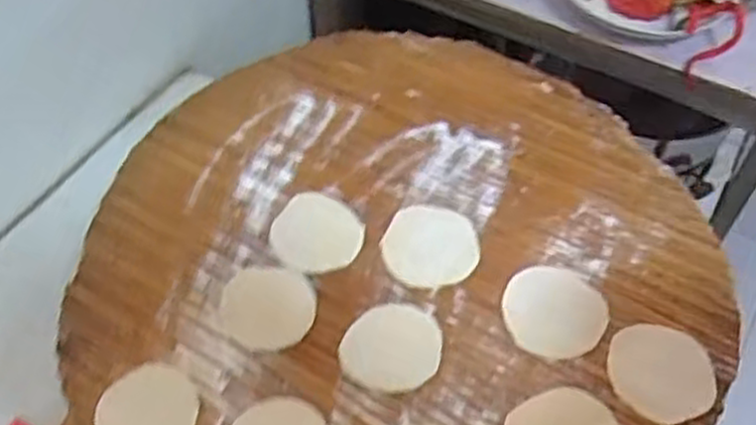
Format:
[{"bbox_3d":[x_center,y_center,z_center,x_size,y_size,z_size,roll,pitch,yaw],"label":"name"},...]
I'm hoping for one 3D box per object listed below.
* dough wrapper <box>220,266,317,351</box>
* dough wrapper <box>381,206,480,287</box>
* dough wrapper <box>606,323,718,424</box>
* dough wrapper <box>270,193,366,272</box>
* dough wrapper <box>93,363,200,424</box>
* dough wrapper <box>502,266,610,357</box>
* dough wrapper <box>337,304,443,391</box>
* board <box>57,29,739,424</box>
[{"bbox_3d":[-0.076,0.065,0.543,0.064,0.004,0.063,0,51,0],"label":"dough wrapper"},{"bbox_3d":[0.038,0.023,0.579,0.068,0.004,0.070,0,51,0],"label":"dough wrapper"},{"bbox_3d":[0.186,0.103,0.515,0.067,0.004,0.069,23,55,18],"label":"dough wrapper"},{"bbox_3d":[-0.045,0.016,0.580,0.063,0.005,0.064,3,57,-5],"label":"dough wrapper"},{"bbox_3d":[-0.145,0.125,0.494,0.060,0.006,0.066,4,51,3],"label":"dough wrapper"},{"bbox_3d":[0.123,0.067,0.542,0.070,0.006,0.066,0,51,0],"label":"dough wrapper"},{"bbox_3d":[0.009,0.089,0.525,0.064,0.004,0.061,11,57,2],"label":"dough wrapper"},{"bbox_3d":[0.013,0.035,0.570,0.442,0.014,0.434,0,51,0],"label":"board"}]

